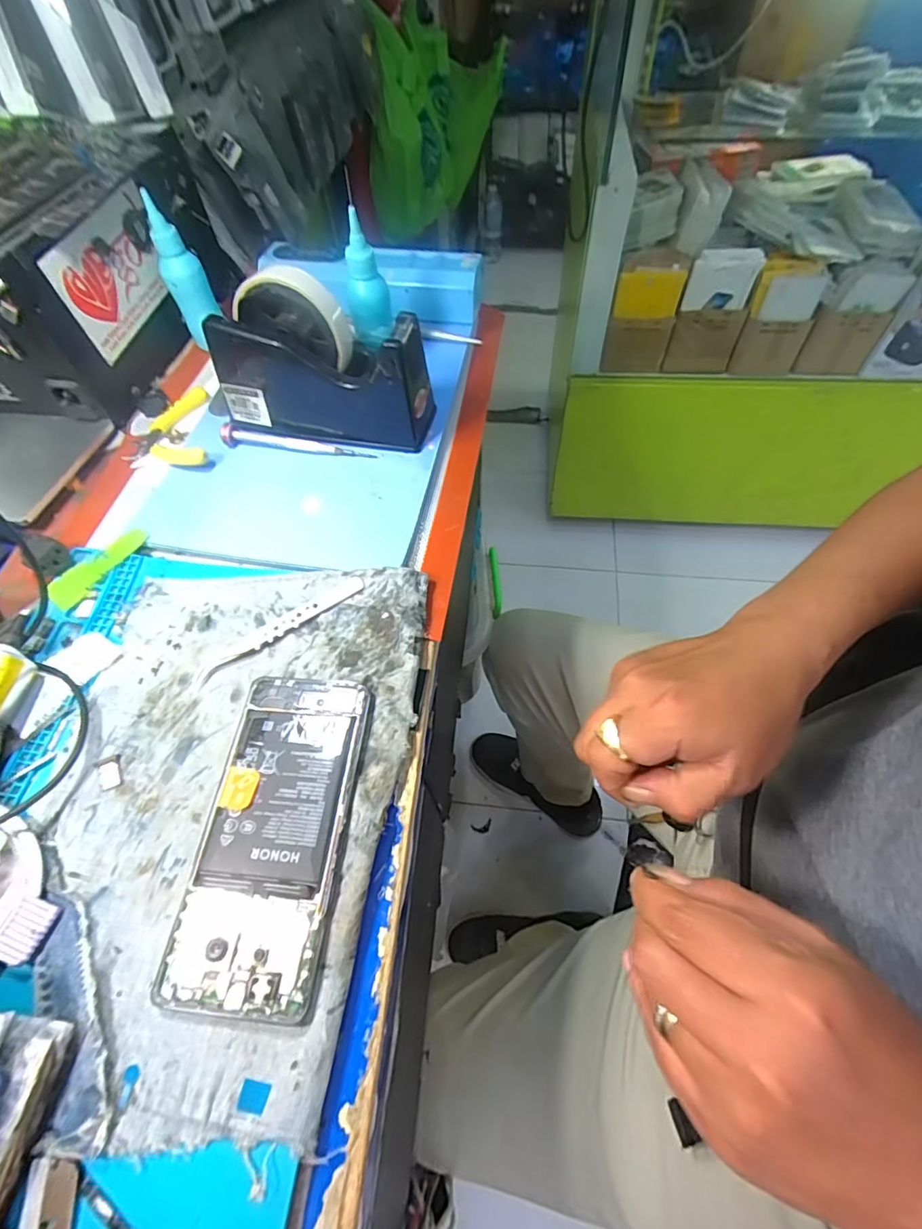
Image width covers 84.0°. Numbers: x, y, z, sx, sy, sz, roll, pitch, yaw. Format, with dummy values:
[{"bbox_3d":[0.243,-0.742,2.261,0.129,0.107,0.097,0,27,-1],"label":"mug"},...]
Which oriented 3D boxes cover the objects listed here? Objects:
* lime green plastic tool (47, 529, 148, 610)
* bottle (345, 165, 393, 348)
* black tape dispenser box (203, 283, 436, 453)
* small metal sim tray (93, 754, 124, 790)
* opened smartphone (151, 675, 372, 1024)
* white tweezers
[{"bbox_3d":[-0.246,-0.034,0.350,0.019,0.007,0.069,33,66,20],"label":"lime green plastic tool"},{"bbox_3d":[-0.072,-0.255,0.381,0.032,0.106,0.029,8,60,7],"label":"bottle"},{"bbox_3d":[-0.106,-0.181,0.386,0.158,0.095,0.051,6,59,6],"label":"black tape dispenser box"},{"bbox_3d":[-0.199,0.089,0.289,0.013,0.004,0.019,-28,62,-14],"label":"small metal sim tray"},{"bbox_3d":[-0.098,0.110,0.270,0.074,0.008,0.159,4,59,5],"label":"opened smartphone"},{"bbox_3d":[-0.114,0.009,0.330,0.116,0.006,0.012,-34,63,-16],"label":"white tweezers"}]

